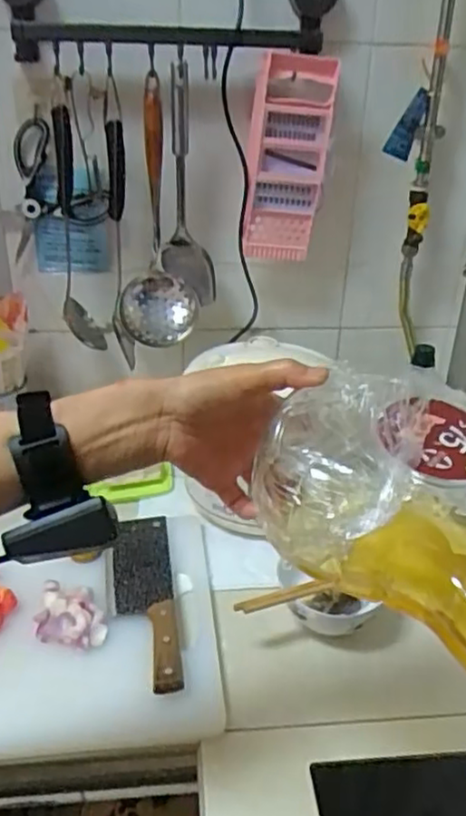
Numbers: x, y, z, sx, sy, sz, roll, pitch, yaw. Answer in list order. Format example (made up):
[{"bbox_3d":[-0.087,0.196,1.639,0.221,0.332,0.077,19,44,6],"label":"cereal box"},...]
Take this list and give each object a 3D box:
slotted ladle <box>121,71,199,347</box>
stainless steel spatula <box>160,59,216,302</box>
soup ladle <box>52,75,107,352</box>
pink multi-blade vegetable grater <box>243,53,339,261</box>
[{"bbox_3d":[-0.106,-0.262,0.915,0.110,0.321,0.124,0,28,-2],"label":"slotted ladle"},{"bbox_3d":[-0.064,-0.302,0.938,0.079,0.317,0.035,-2,29,-7],"label":"stainless steel spatula"},{"bbox_3d":[-0.222,-0.258,0.932,0.054,0.363,0.104,-4,29,-11],"label":"soup ladle"},{"bbox_3d":[0.075,-0.333,0.897,0.107,0.254,0.030,0,28,-3],"label":"pink multi-blade vegetable grater"}]

